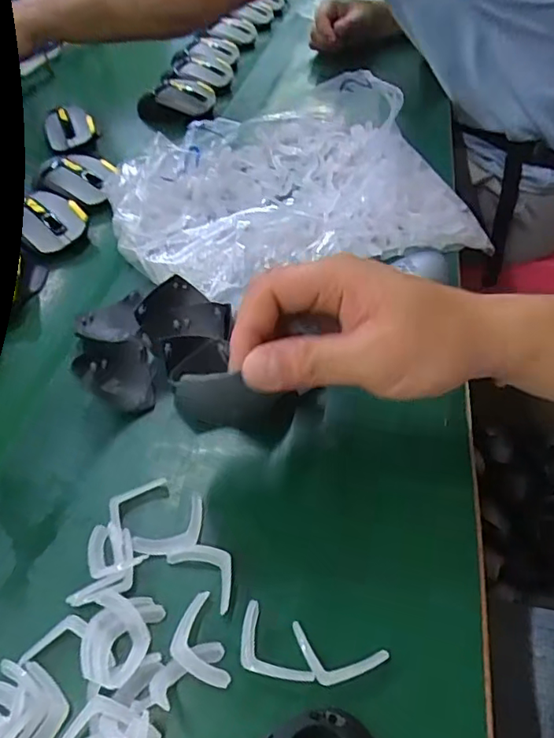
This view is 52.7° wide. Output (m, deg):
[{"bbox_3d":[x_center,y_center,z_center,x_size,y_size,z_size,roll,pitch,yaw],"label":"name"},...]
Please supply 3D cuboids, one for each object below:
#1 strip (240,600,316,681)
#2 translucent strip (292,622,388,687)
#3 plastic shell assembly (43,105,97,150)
[{"bbox_3d":[-0.006,0.138,0.273,0.023,0.004,0.046,-30,50,-24],"label":"strip"},{"bbox_3d":[0.028,0.140,0.269,0.046,0.004,0.023,10,47,15],"label":"translucent strip"},{"bbox_3d":[-0.263,-0.305,0.710,0.059,0.018,0.058,-32,85,3],"label":"plastic shell assembly"}]

